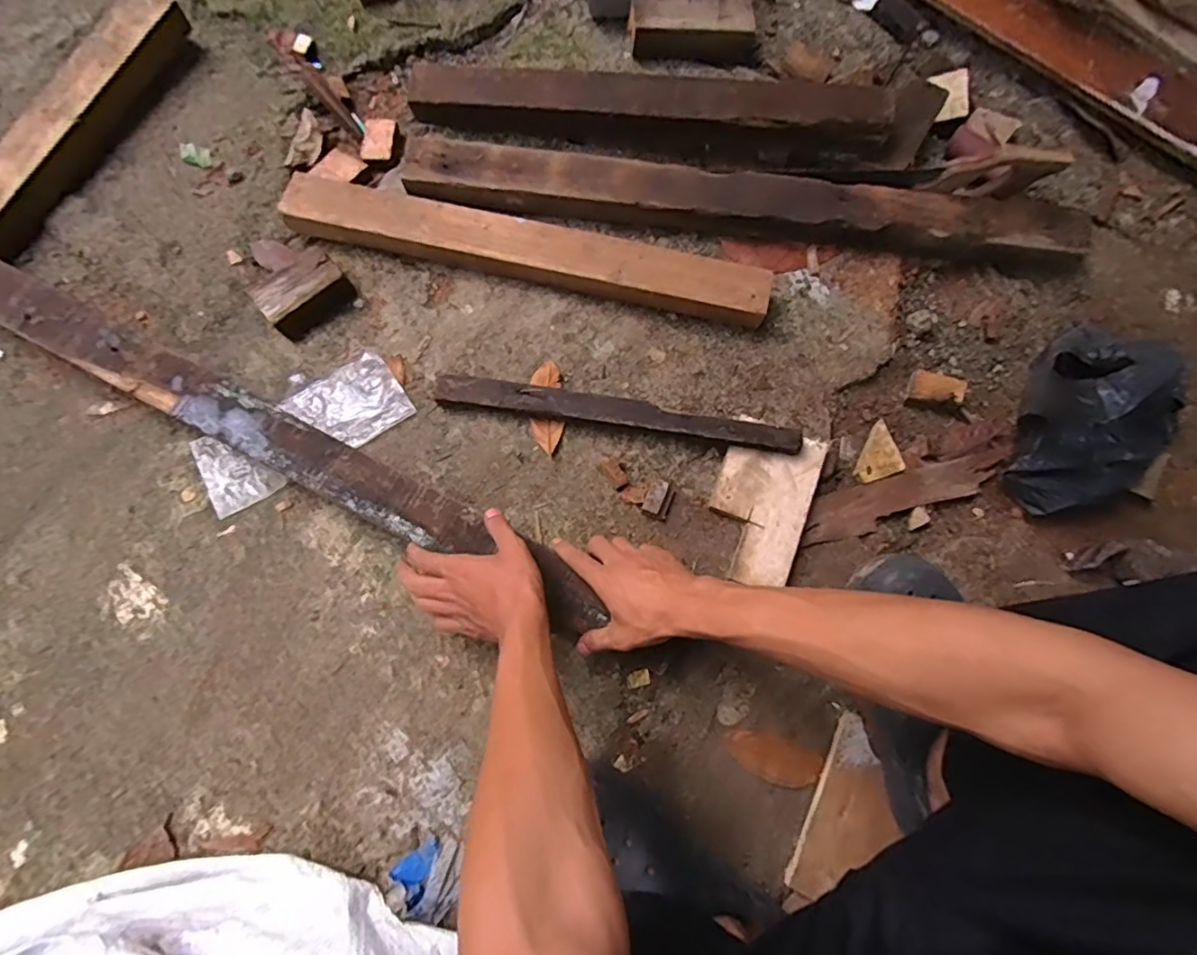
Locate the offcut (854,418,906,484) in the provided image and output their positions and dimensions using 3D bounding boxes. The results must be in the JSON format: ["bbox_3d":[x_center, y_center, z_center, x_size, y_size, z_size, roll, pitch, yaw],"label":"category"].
[{"bbox_3d":[0.316,-0.028,0.657,0.054,0.014,0.060,-22,79,-5],"label":"offcut"}]

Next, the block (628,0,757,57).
[{"bbox_3d":[0.122,-0.590,0.750,0.164,0.048,0.073,1,78,0],"label":"block"}]

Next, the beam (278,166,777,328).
[{"bbox_3d":[-0.083,-0.262,0.669,0.564,0.046,0.067,13,78,3],"label":"beam"}]

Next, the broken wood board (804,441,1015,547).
[{"bbox_3d":[0.349,0.019,0.649,0.256,0.013,0.051,-17,78,-4],"label":"broken wood board"}]

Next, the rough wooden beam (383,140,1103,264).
[{"bbox_3d":[0.173,-0.319,0.684,0.796,0.048,0.072,7,78,1],"label":"rough wooden beam"}]

